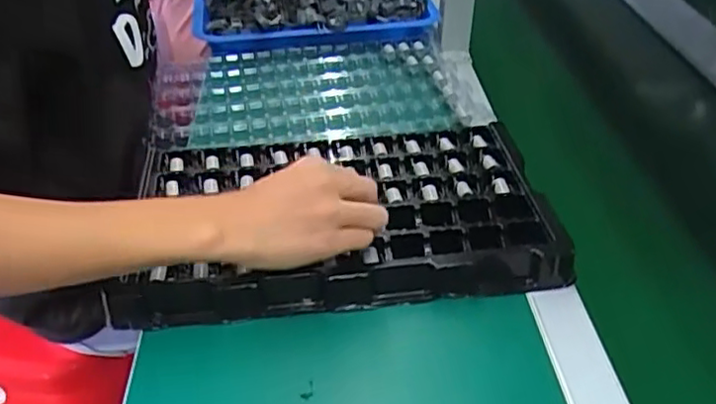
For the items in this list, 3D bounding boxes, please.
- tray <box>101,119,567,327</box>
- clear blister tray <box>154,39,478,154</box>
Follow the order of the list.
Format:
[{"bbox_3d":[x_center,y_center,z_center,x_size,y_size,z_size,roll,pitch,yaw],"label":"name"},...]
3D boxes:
[{"bbox_3d":[-0.020,0.005,0.583,0.355,0.037,0.211,-7,40,-4],"label":"tray"},{"bbox_3d":[-0.060,-0.125,0.759,0.340,0.027,0.204,-3,40,-7],"label":"clear blister tray"}]

